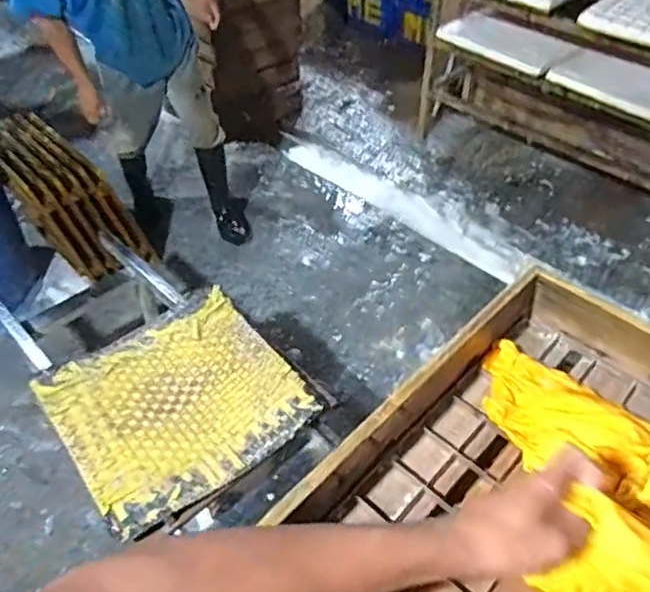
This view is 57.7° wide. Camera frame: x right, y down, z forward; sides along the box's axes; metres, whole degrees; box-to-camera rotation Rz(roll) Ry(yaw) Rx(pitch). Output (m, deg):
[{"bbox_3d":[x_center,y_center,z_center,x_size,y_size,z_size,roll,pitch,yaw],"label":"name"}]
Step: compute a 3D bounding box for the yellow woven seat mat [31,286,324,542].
[{"bbox_3d":[-0.339,0.232,1.339,0.487,0.054,0.479,-31,56,-27],"label":"yellow woven seat mat"}]

